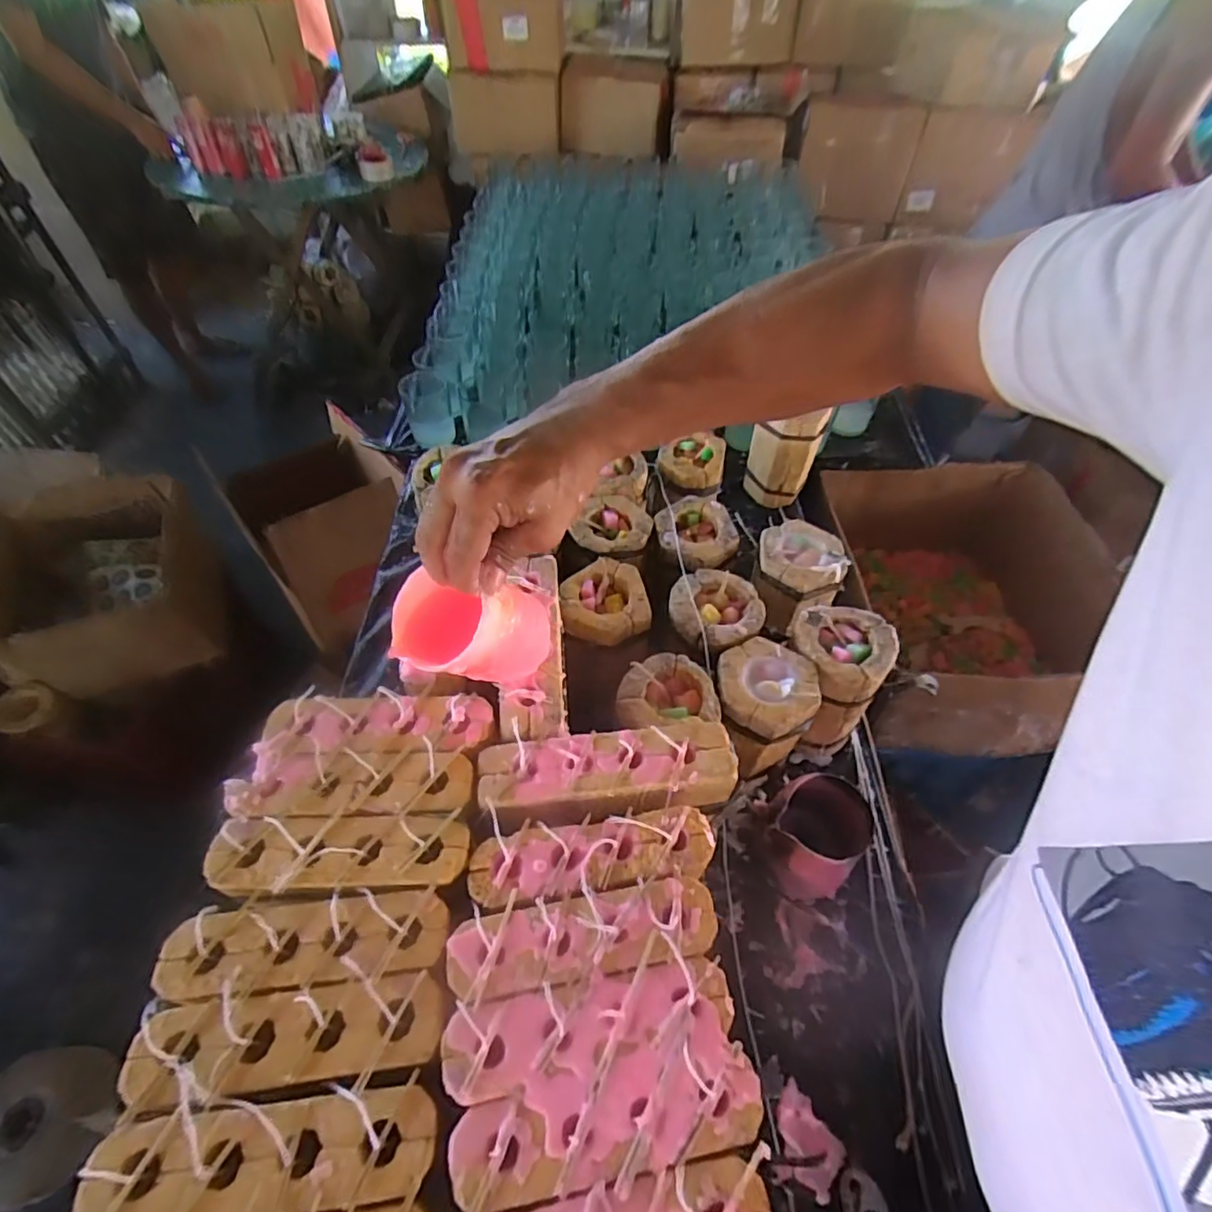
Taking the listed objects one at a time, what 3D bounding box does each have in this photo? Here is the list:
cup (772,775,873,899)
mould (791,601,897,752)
[{"bbox_3d":[0.194,0.219,0.565,0.076,0.107,0.080,2,52,-2],"label":"cup"},{"bbox_3d":[0.232,0.077,0.634,0.101,0.139,0.088,19,54,11],"label":"mould"}]

